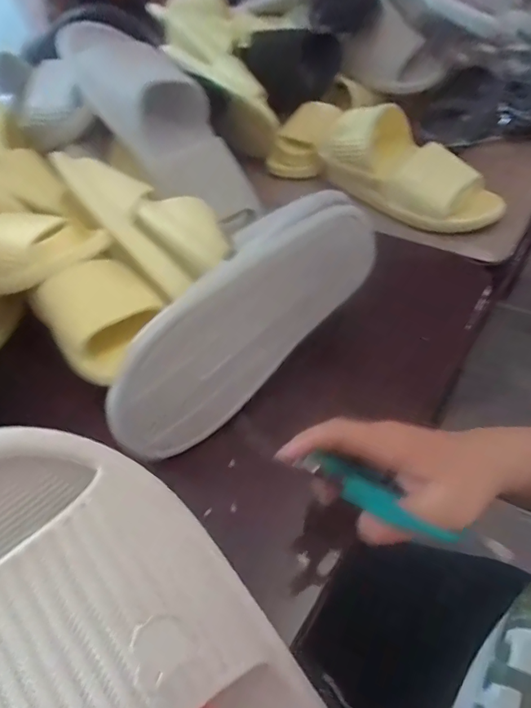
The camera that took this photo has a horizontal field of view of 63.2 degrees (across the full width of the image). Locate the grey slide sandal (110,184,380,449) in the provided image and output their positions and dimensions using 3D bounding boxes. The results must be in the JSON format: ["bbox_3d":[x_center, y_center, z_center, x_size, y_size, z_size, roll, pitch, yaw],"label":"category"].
[{"bbox_3d":[-0.025,-0.042,0.403,0.294,0.116,0.088,-40,35,-14],"label":"grey slide sandal"}]

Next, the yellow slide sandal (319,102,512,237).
[{"bbox_3d":[0.182,-0.245,0.578,0.270,0.094,0.094,38,62,16],"label":"yellow slide sandal"}]

